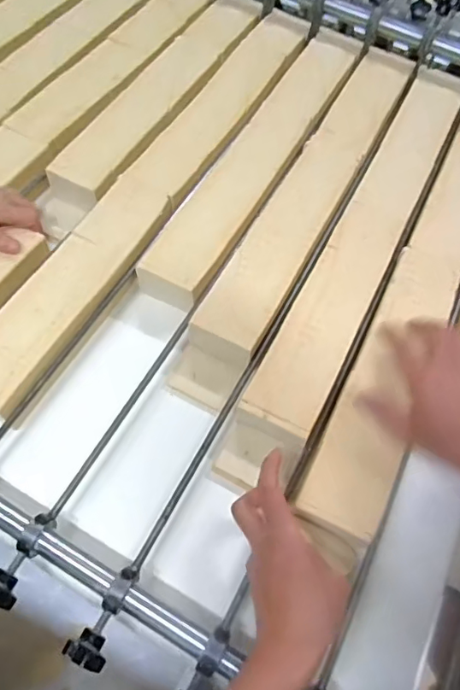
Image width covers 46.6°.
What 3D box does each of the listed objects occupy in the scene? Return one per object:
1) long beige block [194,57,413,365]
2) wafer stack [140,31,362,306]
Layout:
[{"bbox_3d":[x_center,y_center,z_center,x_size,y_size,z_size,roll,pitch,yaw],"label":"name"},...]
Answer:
[{"bbox_3d":[0.119,-0.209,0.708,0.091,0.047,0.555,27,63,11],"label":"long beige block"},{"bbox_3d":[0.047,-0.260,0.732,0.085,0.040,0.543,27,63,10],"label":"wafer stack"}]

